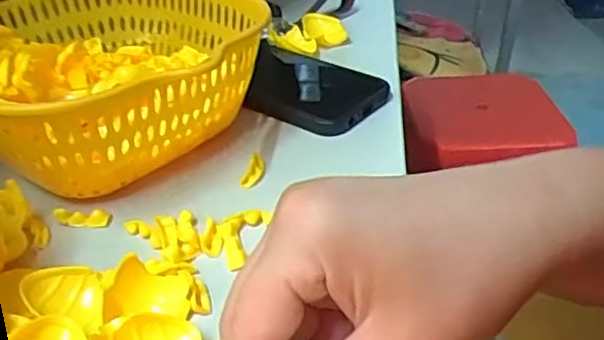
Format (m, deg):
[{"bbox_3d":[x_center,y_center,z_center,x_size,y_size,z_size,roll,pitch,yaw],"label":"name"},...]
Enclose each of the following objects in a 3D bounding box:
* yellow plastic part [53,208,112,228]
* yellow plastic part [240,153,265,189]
[{"bbox_3d":[-0.123,0.027,0.349,0.030,0.011,0.007,-2,34,0],"label":"yellow plastic part"},{"bbox_3d":[-0.029,0.001,0.382,0.010,0.005,0.027,8,49,14],"label":"yellow plastic part"}]

